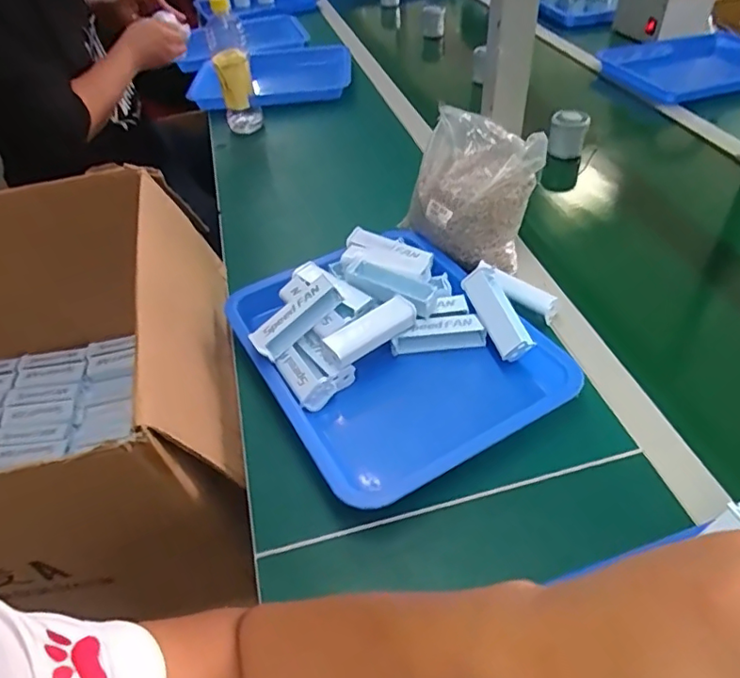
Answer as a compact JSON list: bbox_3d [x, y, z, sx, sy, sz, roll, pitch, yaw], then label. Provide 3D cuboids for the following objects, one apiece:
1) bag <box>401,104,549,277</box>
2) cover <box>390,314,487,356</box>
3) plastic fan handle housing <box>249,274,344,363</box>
[{"bbox_3d":[0.117,-0.176,0.679,0.152,0.132,0.106,28,52,29],"label":"bag"},{"bbox_3d":[0.072,-0.004,0.604,0.098,0.026,0.027,-3,44,1],"label":"cover"},{"bbox_3d":[-0.074,-0.021,0.574,0.100,0.024,0.027,-41,52,-9],"label":"plastic fan handle housing"}]

